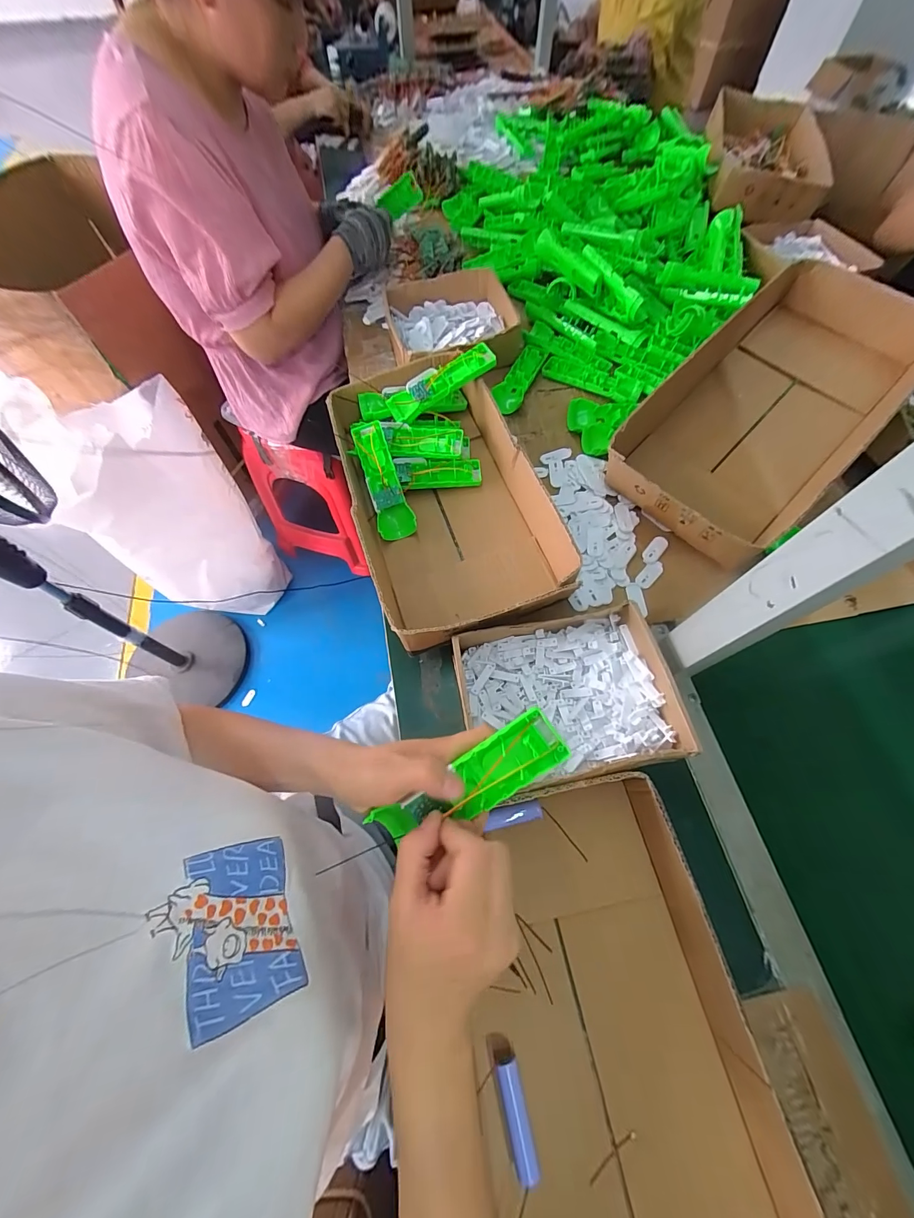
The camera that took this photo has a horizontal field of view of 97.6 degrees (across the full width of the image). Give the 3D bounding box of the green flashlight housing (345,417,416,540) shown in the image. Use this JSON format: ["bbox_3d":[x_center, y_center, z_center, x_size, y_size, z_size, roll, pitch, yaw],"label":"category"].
[{"bbox_3d":[-0.105,-0.179,0.551,0.049,0.032,0.171,-19,88,-8],"label":"green flashlight housing"}]

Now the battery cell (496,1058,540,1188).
[{"bbox_3d":[0.046,0.394,0.310,0.018,0.017,0.064,-12,64,-4],"label":"battery cell"}]

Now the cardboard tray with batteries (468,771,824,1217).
[{"bbox_3d":[0.115,0.350,0.288,0.193,0.085,0.406,-10,64,-3],"label":"cardboard tray with batteries"}]

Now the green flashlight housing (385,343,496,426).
[{"bbox_3d":[-0.025,-0.322,0.571,0.162,0.031,0.035,-26,65,8],"label":"green flashlight housing"}]

